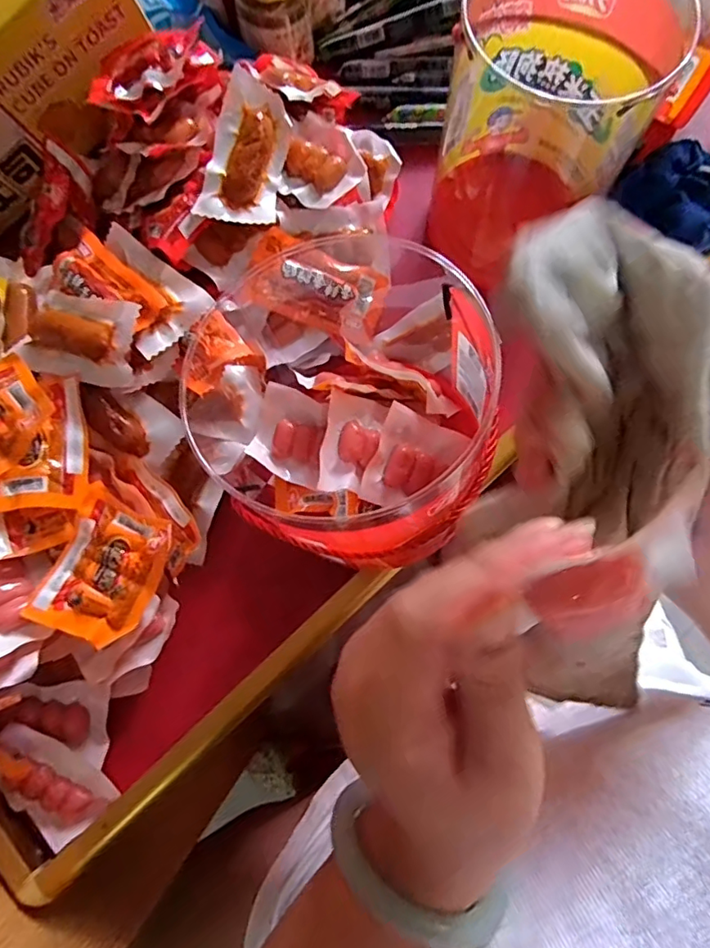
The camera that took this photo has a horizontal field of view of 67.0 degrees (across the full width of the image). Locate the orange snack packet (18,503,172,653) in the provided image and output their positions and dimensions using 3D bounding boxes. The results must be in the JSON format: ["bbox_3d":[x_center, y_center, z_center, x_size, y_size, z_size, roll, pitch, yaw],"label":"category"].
[{"bbox_3d":[-0.166,0.063,0.357,0.065,0.017,0.087,27,80,6],"label":"orange snack packet"}]

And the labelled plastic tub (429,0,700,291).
[{"bbox_3d":[0.135,-0.265,0.412,0.136,0.164,0.124,-21,79,-3],"label":"labelled plastic tub"}]

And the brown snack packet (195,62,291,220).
[{"bbox_3d":[-0.083,-0.240,0.403,0.053,0.037,0.111,7,79,3],"label":"brown snack packet"}]

